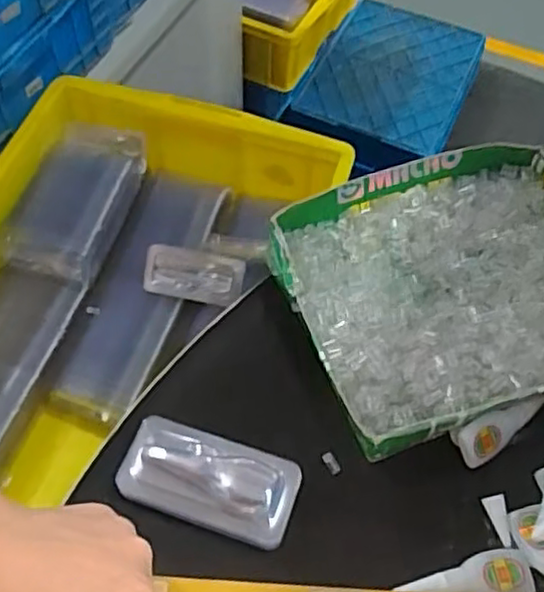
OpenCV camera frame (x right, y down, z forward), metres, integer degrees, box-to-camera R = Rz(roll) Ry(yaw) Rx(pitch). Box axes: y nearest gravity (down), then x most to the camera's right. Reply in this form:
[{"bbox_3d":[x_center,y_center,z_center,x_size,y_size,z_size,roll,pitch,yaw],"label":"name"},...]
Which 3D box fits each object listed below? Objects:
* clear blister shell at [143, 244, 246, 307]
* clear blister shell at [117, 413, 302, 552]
[{"bbox_3d":[-0.091,-0.023,0.791,0.116,0.016,0.056,11,98,8],"label":"clear blister shell"},{"bbox_3d":[-0.041,0.119,0.444,0.115,0.017,0.058,18,60,8],"label":"clear blister shell"}]

